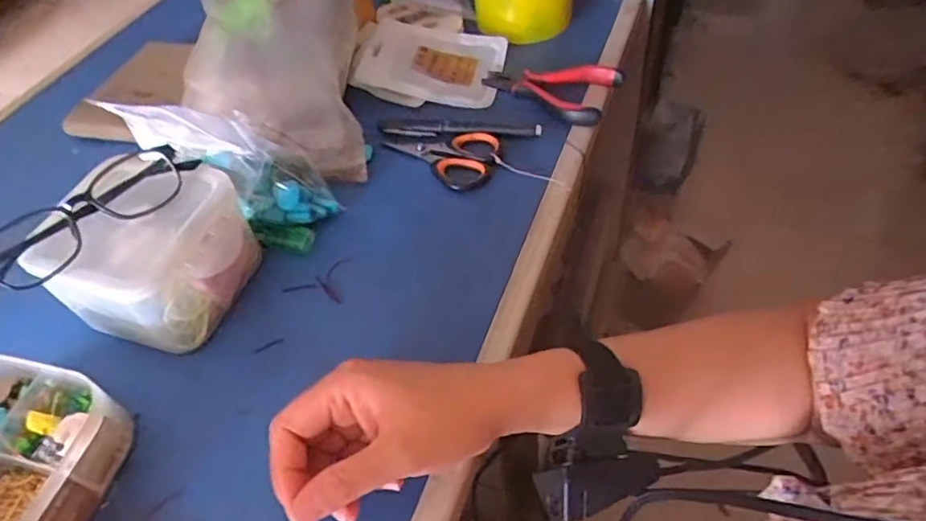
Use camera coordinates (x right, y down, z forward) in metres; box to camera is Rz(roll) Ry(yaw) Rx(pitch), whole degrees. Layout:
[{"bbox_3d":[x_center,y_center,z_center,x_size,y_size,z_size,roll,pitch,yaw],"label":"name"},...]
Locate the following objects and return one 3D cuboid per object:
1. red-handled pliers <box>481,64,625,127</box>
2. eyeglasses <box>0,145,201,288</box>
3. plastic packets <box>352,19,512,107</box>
[{"bbox_3d":[0.078,-0.162,0.543,0.121,0.022,0.082,19,55,21],"label":"red-handled pliers"},{"bbox_3d":[-0.235,-0.028,0.370,0.042,0.033,0.144,29,59,27],"label":"eyeglasses"},{"bbox_3d":[-0.028,-0.196,0.577,0.132,0.013,0.103,15,60,3],"label":"plastic packets"}]

